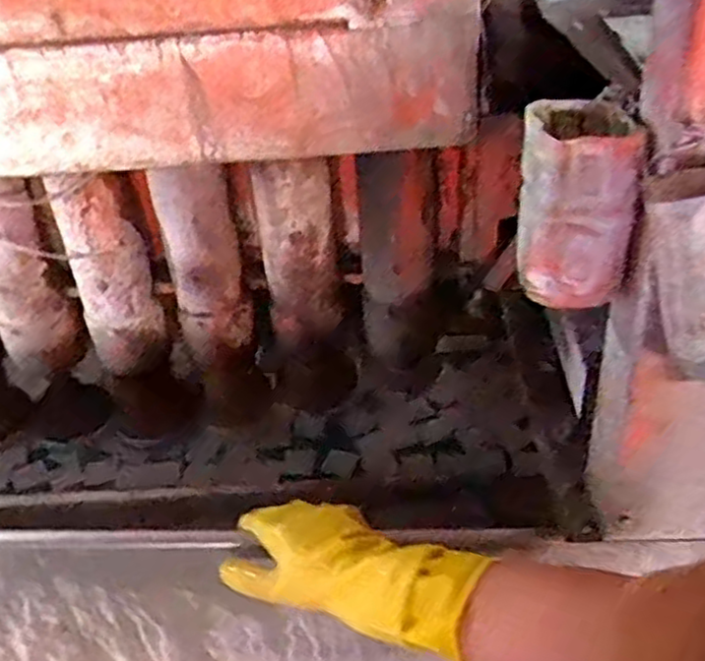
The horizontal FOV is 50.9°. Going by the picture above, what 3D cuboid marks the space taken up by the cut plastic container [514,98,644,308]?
[{"bbox_3d":[0.159,-0.094,0.541,0.069,0.131,0.090,-1,36,8],"label":"cut plastic container"}]

